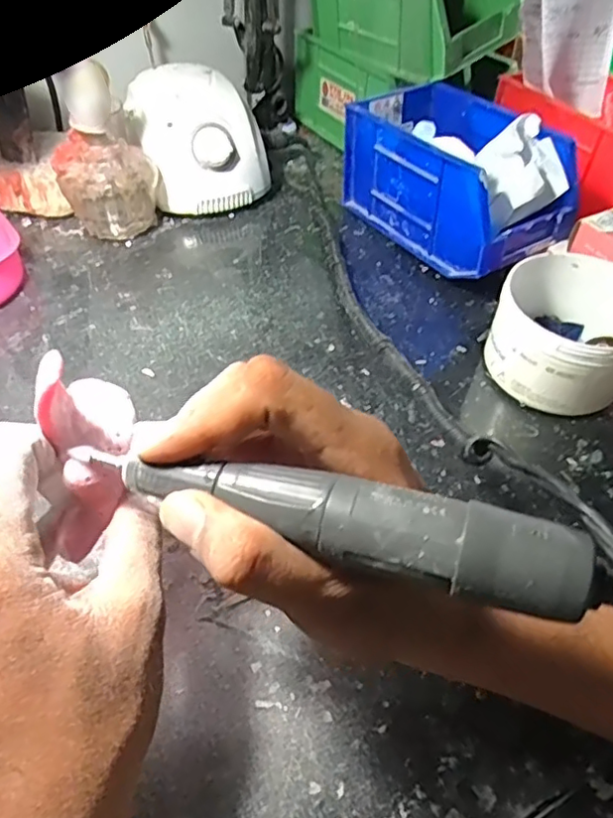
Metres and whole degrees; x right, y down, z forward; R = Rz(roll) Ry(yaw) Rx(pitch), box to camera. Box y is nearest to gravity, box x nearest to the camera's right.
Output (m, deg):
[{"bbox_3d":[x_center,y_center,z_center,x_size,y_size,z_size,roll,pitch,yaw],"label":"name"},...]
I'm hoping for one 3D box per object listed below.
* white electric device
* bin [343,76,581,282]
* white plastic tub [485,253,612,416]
[{"bbox_3d":[-0.096,-0.236,0.529,0.100,0.082,0.128,-14,51,-15],"label":"white electric device"},{"bbox_3d":[0.114,-0.183,0.485,0.096,0.095,0.188,-25,54,-23],"label":"bin"},{"bbox_3d":[0.167,-0.047,0.387,0.087,0.066,0.088,2,48,-2],"label":"white plastic tub"}]

